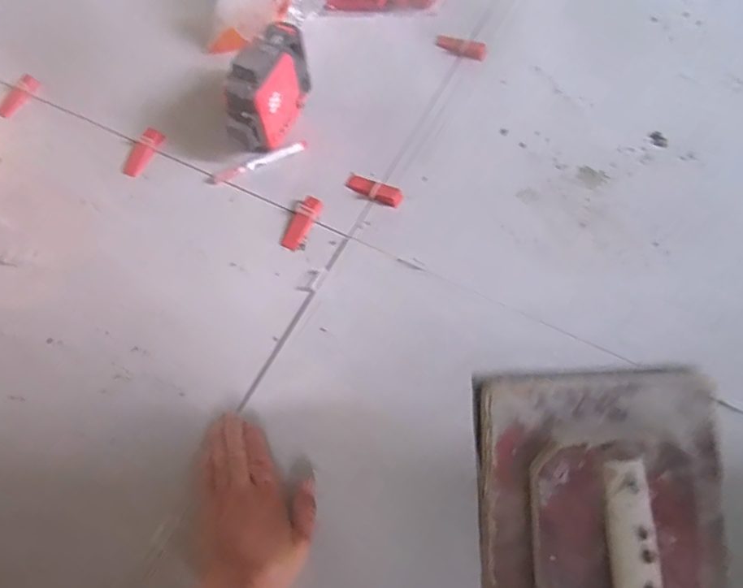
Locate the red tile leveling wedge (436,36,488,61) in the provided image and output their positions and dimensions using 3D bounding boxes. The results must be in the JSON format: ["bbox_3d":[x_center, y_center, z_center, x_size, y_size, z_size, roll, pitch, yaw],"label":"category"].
[{"bbox_3d":[0.132,-0.366,0.780,0.080,0.013,0.023,28,70,14],"label":"red tile leveling wedge"}]

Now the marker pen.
[{"bbox_3d":[-0.151,-0.174,0.701,0.138,0.009,0.014,-24,67,-8],"label":"marker pen"}]

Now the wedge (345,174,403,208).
[{"bbox_3d":[0.003,-0.134,0.679,0.074,0.013,0.022,24,69,13],"label":"wedge"}]

